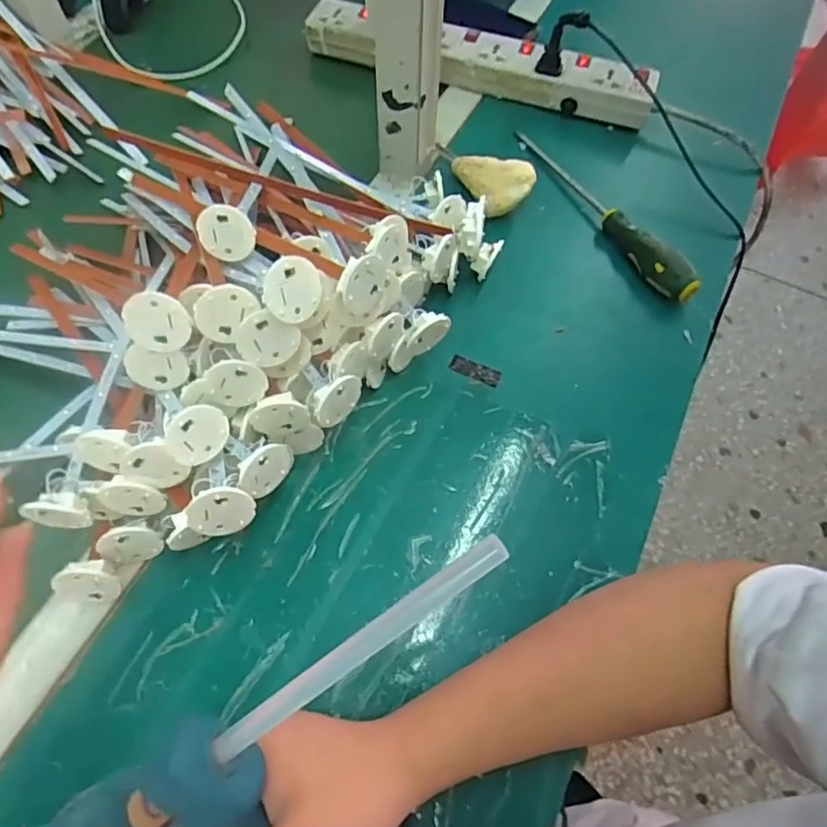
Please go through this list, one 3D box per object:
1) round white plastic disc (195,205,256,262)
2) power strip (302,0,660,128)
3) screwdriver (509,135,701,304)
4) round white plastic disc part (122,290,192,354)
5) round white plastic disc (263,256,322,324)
[{"bbox_3d":[-0.129,-0.124,0.400,0.038,0.037,0.004,3,33,-8],"label":"round white plastic disc"},{"bbox_3d":[0.066,-0.388,0.638,0.388,0.045,0.061,18,63,8],"label":"power strip"},{"bbox_3d":[0.176,-0.197,0.549,0.025,0.030,0.250,-24,65,-13],"label":"screwdriver"},{"bbox_3d":[-0.155,-0.055,0.350,0.038,0.036,0.004,35,21,-21],"label":"round white plastic disc part"},{"bbox_3d":[-0.072,-0.074,0.347,0.037,0.039,0.004,-49,41,-15],"label":"round white plastic disc"}]

